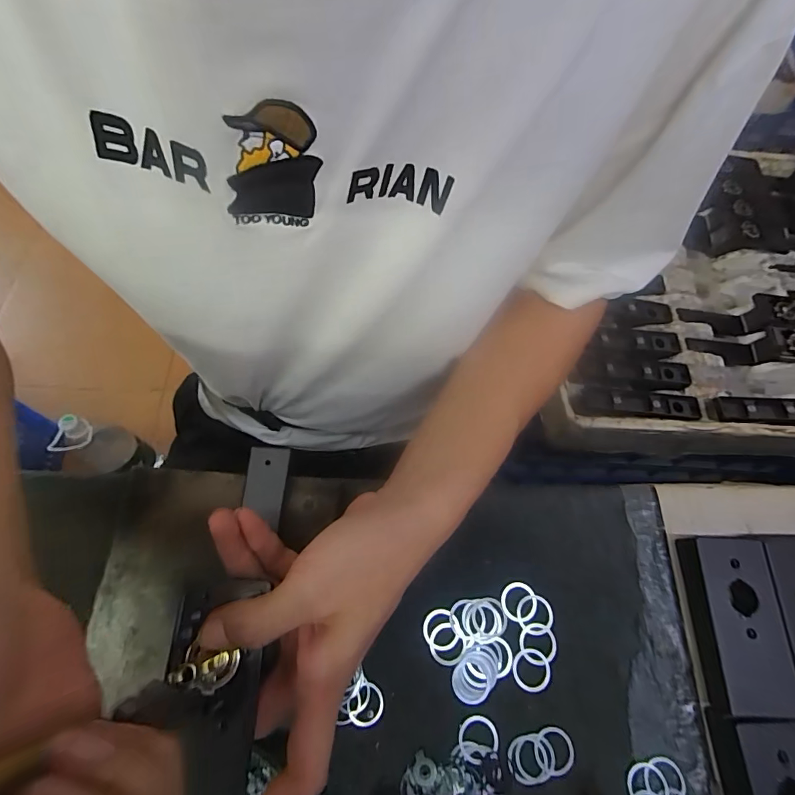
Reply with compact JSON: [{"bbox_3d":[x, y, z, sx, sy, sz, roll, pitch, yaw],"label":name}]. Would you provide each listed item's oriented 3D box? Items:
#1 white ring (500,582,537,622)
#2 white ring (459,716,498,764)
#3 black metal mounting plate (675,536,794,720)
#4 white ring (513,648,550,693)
[{"bbox_3d":[0.086,0.145,0.315,0.025,0.004,0.026,2,65,-3],"label":"white ring"},{"bbox_3d":[0.051,0.217,0.283,0.025,0.004,0.025,0,65,-1],"label":"white ring"},{"bbox_3d":[0.229,0.150,0.298,0.048,0.022,0.103,4,65,-2],"label":"black metal mounting plate"},{"bbox_3d":[0.090,0.184,0.299,0.025,0.004,0.026,2,65,-3],"label":"white ring"}]

